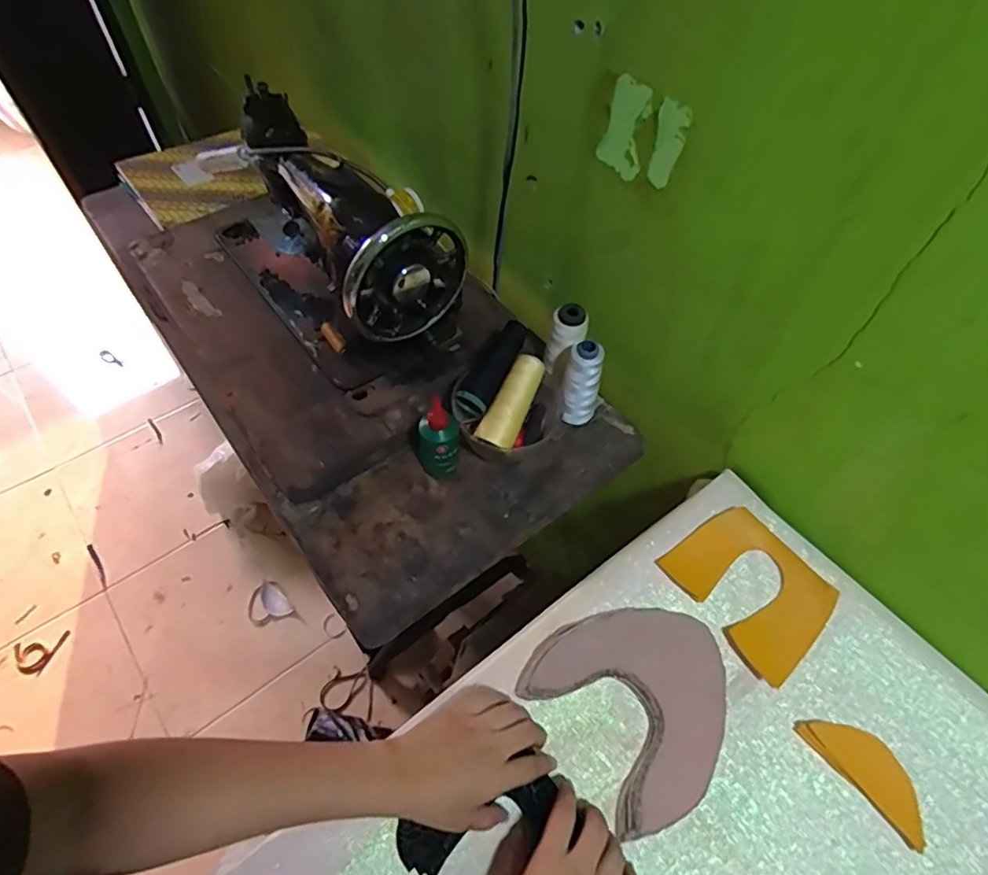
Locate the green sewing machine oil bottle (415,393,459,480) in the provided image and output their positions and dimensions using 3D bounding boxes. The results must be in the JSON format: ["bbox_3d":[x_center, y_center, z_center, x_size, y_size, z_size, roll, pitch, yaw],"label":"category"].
[{"bbox_3d":[-0.063,0.000,0.640,0.044,0.097,0.051,-19,59,-14],"label":"green sewing machine oil bottle"}]

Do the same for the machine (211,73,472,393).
[{"bbox_3d":[-0.207,-0.260,0.719,0.183,0.208,0.393,-30,62,-19],"label":"machine"}]

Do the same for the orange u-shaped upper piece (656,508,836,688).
[{"bbox_3d":[0.253,0.145,0.583,0.118,0.014,0.147,-36,64,-22],"label":"orange u-shaped upper piece"}]

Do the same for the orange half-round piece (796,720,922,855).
[{"bbox_3d":[0.319,0.280,0.502,0.046,0.005,0.110,-34,64,-21],"label":"orange half-round piece"}]

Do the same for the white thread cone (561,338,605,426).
[{"bbox_3d":[0.098,-0.057,0.667,0.038,0.117,0.032,13,57,7],"label":"white thread cone"}]

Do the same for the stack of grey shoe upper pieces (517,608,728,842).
[{"bbox_3d":[0.133,0.226,0.526,0.168,0.019,0.166,-33,63,-21],"label":"stack of grey shoe upper pieces"}]

